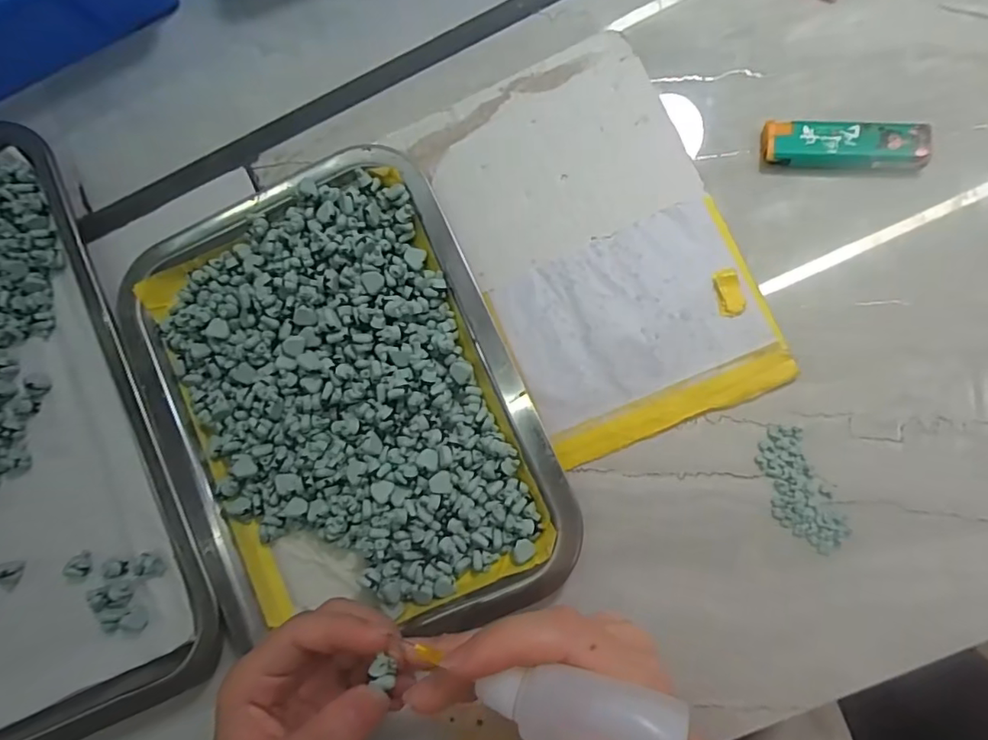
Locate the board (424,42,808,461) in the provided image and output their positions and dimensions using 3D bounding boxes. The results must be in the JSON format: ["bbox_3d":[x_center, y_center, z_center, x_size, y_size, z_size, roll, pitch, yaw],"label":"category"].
[{"bbox_3d":[0.055,-0.068,0.304,0.130,0.009,0.210,-24,85,5],"label":"board"}]

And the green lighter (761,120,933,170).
[{"bbox_3d":[0.182,-0.117,0.294,0.079,0.010,0.023,5,88,7],"label":"green lighter"}]

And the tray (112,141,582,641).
[{"bbox_3d":[-0.084,0.020,0.307,0.189,0.021,0.255,-25,85,5],"label":"tray"}]

